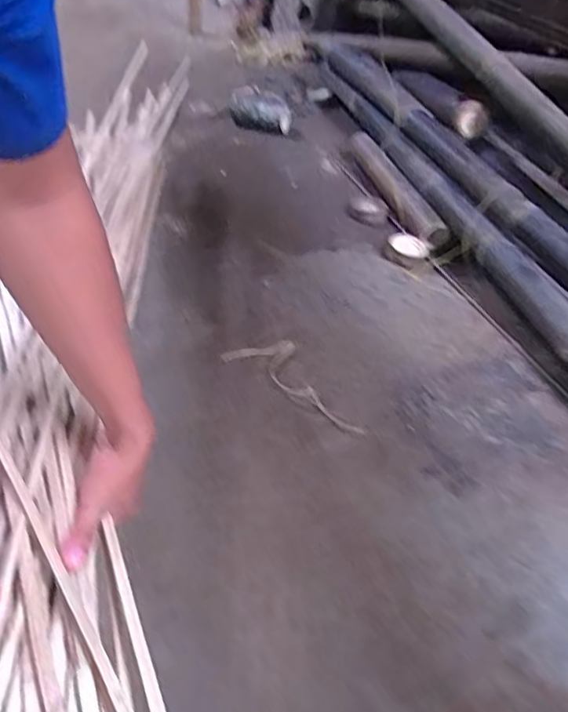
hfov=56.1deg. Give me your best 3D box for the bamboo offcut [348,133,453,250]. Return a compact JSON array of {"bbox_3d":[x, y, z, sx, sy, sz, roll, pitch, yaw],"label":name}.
[{"bbox_3d":[0.260,-0.427,1.335,0.057,0.067,0.522,-10,46,-12],"label":"bamboo offcut"}]

